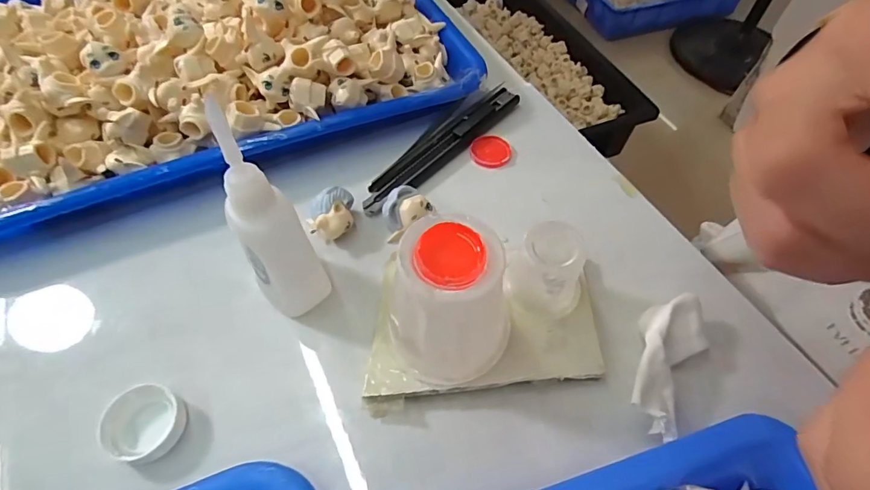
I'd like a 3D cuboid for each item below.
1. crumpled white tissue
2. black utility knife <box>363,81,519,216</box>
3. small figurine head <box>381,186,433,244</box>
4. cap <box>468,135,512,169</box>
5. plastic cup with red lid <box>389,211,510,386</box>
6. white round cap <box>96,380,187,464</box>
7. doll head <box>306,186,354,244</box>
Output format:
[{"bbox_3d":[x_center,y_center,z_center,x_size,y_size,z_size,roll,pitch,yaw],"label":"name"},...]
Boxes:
[{"bbox_3d":[0.102,0.051,0.205,0.027,0.022,0.063,32,61,18],"label":"crumpled white tissue"},{"bbox_3d":[0.005,-0.064,0.291,0.024,0.008,0.135,38,63,22],"label":"black utility knife"},{"bbox_3d":[-0.015,-0.018,0.251,0.025,0.021,0.022,-8,57,-6],"label":"small figurine head"},{"bbox_3d":[0.036,-0.060,0.292,0.026,0.004,0.026,1,56,-1],"label":"cap"},{"bbox_3d":[0.006,0.027,0.190,0.045,0.074,0.043,1,56,-1],"label":"plastic cup with red lid"},{"bbox_3d":[-0.123,0.076,0.194,0.029,0.013,0.030,1,56,-1],"label":"white round cap"},{"bbox_3d":[-0.055,-0.014,0.248,0.022,0.023,0.025,-6,57,-5],"label":"doll head"}]

